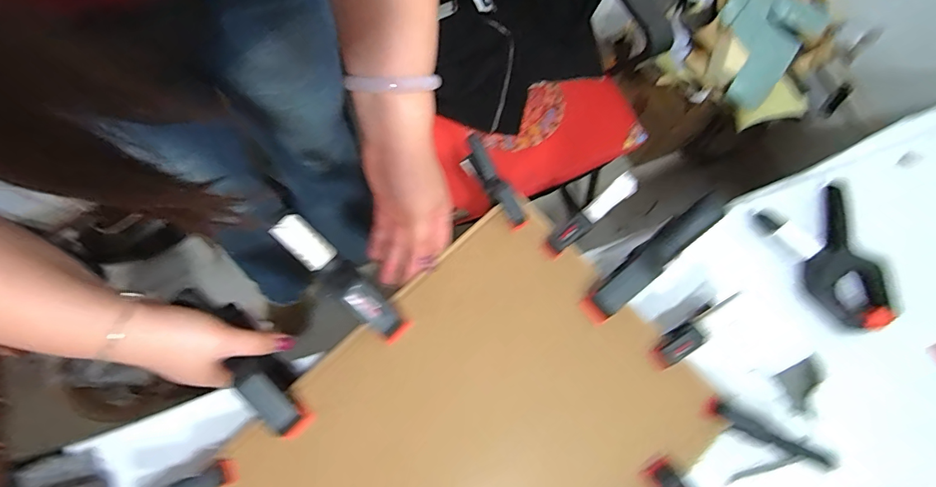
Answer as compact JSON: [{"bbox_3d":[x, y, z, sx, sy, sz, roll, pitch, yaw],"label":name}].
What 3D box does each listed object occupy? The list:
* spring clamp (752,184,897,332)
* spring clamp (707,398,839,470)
[{"bbox_3d":[0.400,0.023,0.488,0.090,0.022,0.154,-16,77,-4],"label":"spring clamp"},{"bbox_3d":[0.278,0.181,0.425,0.102,0.062,0.021,25,78,6],"label":"spring clamp"}]

